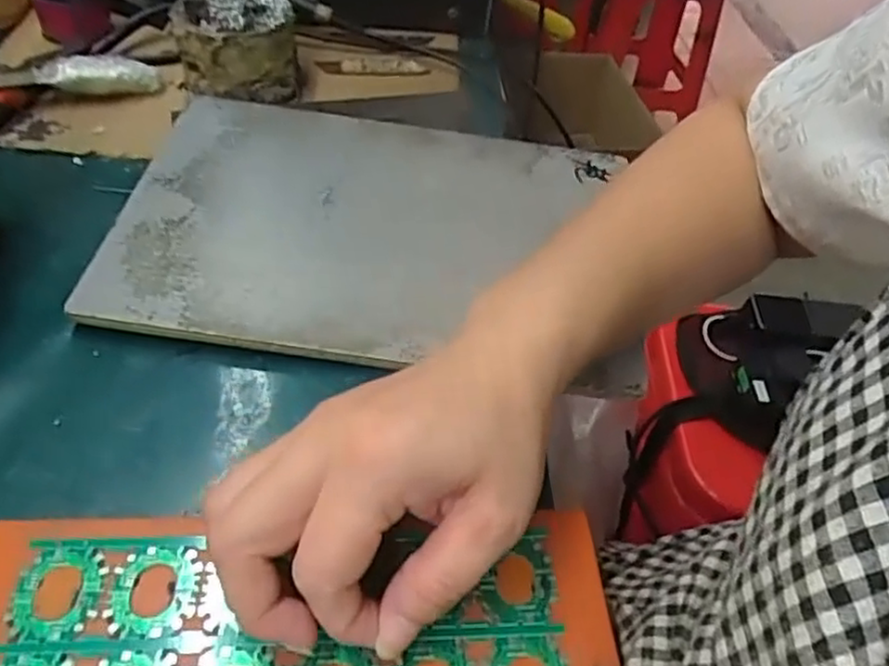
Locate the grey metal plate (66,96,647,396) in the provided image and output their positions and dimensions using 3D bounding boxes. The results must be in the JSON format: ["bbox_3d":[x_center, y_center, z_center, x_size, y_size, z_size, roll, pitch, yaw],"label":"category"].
[{"bbox_3d":[-0.038,-0.064,0.417,0.287,0.017,0.200,10,52,0],"label":"grey metal plate"}]

